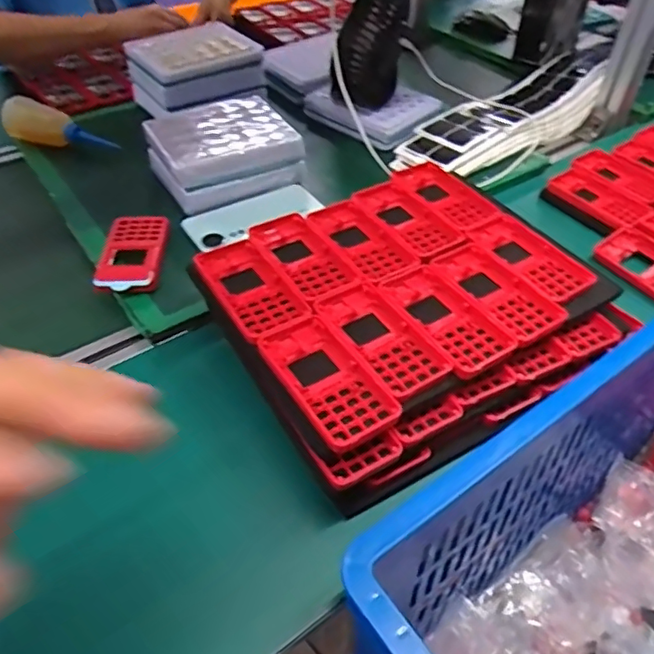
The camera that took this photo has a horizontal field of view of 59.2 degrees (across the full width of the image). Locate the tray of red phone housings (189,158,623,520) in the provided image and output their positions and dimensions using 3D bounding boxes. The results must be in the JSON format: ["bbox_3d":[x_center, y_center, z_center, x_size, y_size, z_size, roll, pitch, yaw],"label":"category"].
[{"bbox_3d":[0.073,-0.019,0.567,0.345,0.078,0.296,-27,52,-28],"label":"tray of red phone housings"}]

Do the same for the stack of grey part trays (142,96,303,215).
[{"bbox_3d":[-0.138,-0.234,0.757,0.182,0.062,0.153,-23,50,-25],"label":"stack of grey part trays"}]

